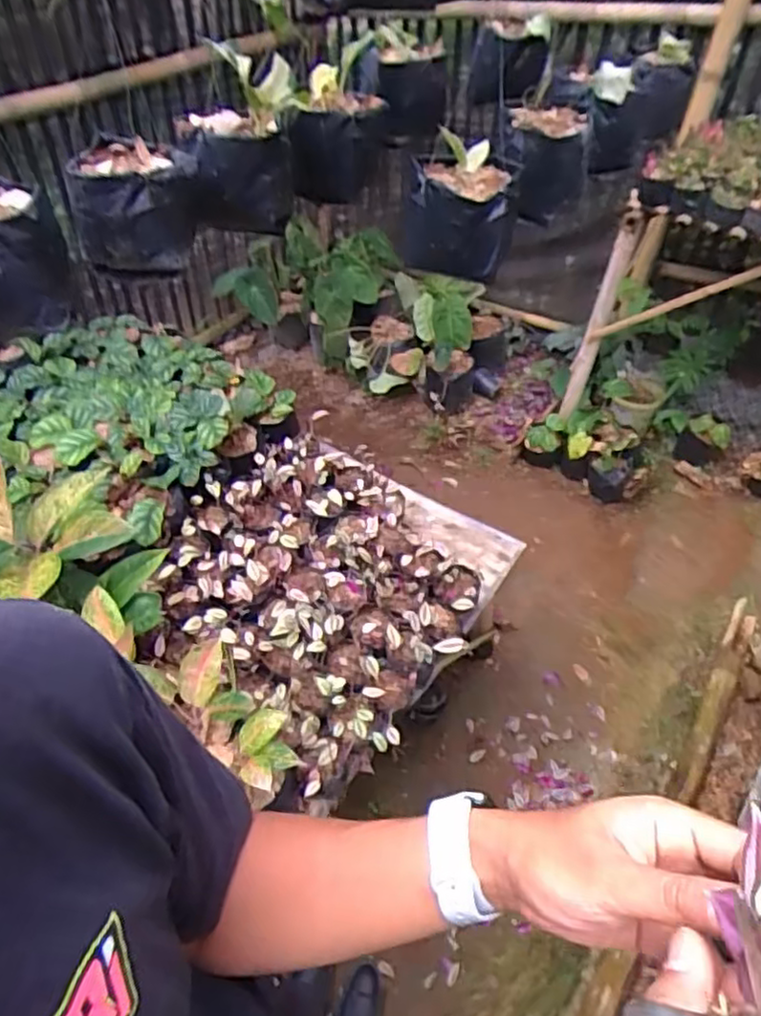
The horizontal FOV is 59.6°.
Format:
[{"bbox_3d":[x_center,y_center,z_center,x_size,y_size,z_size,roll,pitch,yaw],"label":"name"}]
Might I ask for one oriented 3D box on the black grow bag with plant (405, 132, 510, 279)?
[{"bbox_3d":[0.106,-0.424,0.939,0.154,0.152,0.125,7,46,1],"label":"black grow bag with plant"}]

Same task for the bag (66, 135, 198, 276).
[{"bbox_3d":[-0.313,-0.386,0.859,0.141,0.120,0.129,-2,47,-7],"label":"bag"}]

